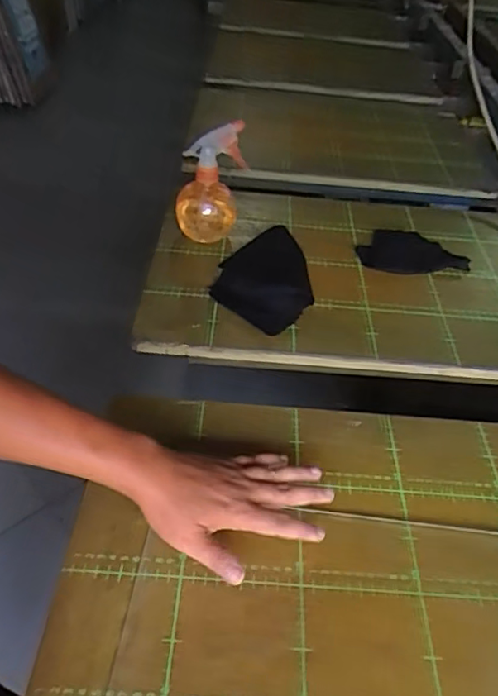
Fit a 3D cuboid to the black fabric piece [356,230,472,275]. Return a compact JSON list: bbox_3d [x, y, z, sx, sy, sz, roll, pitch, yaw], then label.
[{"bbox_3d":[0.248,-0.145,0.859,0.160,0.012,0.102,12,43,7],"label":"black fabric piece"}]

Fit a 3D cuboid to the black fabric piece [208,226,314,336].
[{"bbox_3d":[0.021,-0.105,0.782,0.125,0.031,0.211,6,43,1],"label":"black fabric piece"}]

